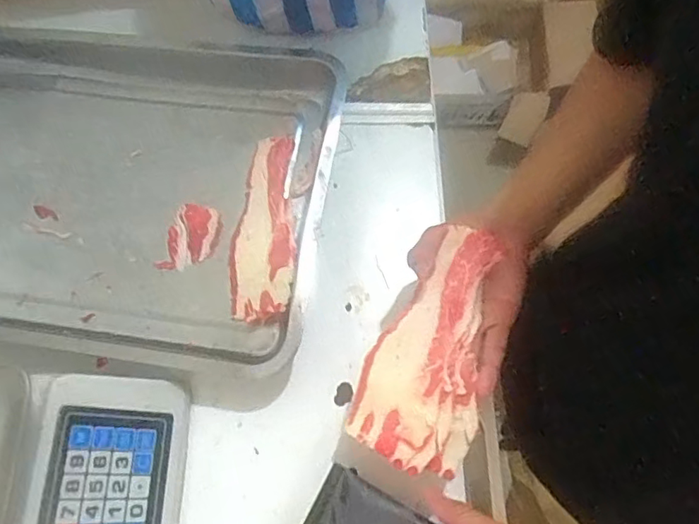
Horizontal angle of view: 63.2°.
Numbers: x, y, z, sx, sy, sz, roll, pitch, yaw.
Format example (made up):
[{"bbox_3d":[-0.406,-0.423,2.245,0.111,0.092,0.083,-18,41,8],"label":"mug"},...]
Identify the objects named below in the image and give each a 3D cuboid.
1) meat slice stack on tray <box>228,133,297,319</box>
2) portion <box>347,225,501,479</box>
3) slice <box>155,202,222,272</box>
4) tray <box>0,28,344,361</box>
[{"bbox_3d":[-0.086,-0.037,0.569,0.061,0.017,0.198,-1,69,1],"label":"meat slice stack on tray"},{"bbox_3d":[0.068,0.067,0.461,0.091,0.017,0.190,18,80,8],"label":"portion"},{"bbox_3d":[-0.160,-0.024,0.575,0.051,0.008,0.074,16,70,7],"label":"slice"},{"bbox_3d":[-0.273,-0.085,0.582,0.499,0.042,0.339,7,69,4],"label":"tray"}]

